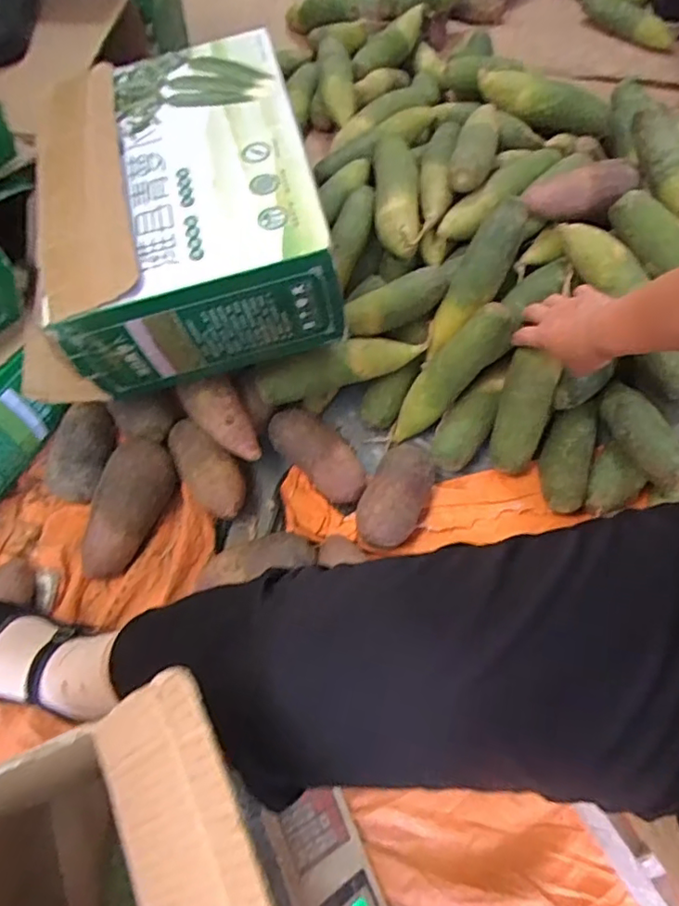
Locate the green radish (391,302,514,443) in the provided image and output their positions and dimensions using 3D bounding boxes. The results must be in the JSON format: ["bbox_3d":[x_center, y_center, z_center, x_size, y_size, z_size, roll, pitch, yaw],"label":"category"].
[{"bbox_3d":[0.137,-0.096,0.706,0.051,0.203,0.055,50,28,19],"label":"green radish"}]

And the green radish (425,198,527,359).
[{"bbox_3d":[0.166,-0.215,0.695,0.057,0.053,0.204,32,98,12],"label":"green radish"}]

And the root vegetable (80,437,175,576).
[{"bbox_3d":[-0.248,0.063,0.653,0.074,0.051,0.169,19,79,7],"label":"root vegetable"}]

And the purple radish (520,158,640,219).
[{"bbox_3d":[0.290,-0.308,0.681,0.129,0.043,0.060,-12,65,10],"label":"purple radish"}]

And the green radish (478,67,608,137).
[{"bbox_3d":[0.298,-0.508,0.823,0.193,0.052,0.062,8,65,2],"label":"green radish"}]

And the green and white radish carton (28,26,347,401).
[{"bbox_3d":[-0.198,-0.260,0.615,0.321,0.154,0.344,-13,66,-7],"label":"green and white radish carton"}]

